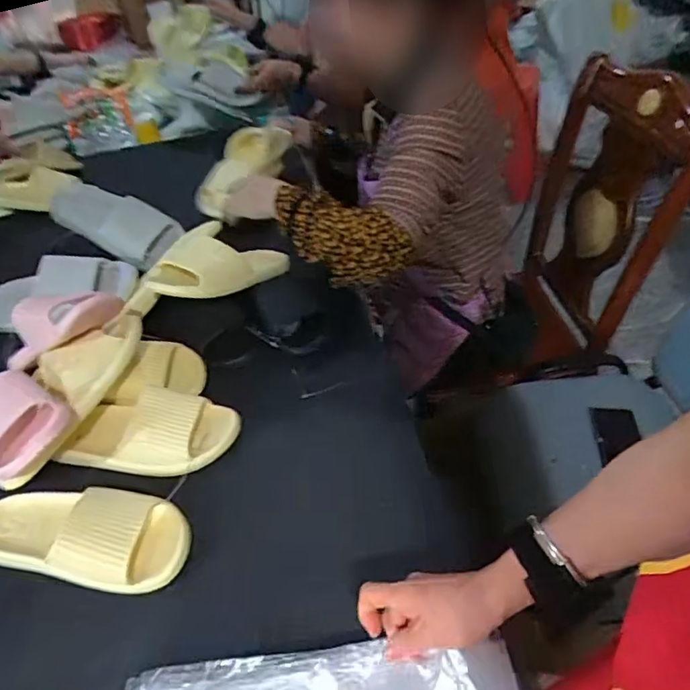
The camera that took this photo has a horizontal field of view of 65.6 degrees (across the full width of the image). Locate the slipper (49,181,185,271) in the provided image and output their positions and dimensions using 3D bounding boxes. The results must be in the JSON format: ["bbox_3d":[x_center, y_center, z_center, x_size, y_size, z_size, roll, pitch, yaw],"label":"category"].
[{"bbox_3d":[-0.417,-0.216,0.968,0.221,0.080,0.094,22,46,-2],"label":"slipper"}]

